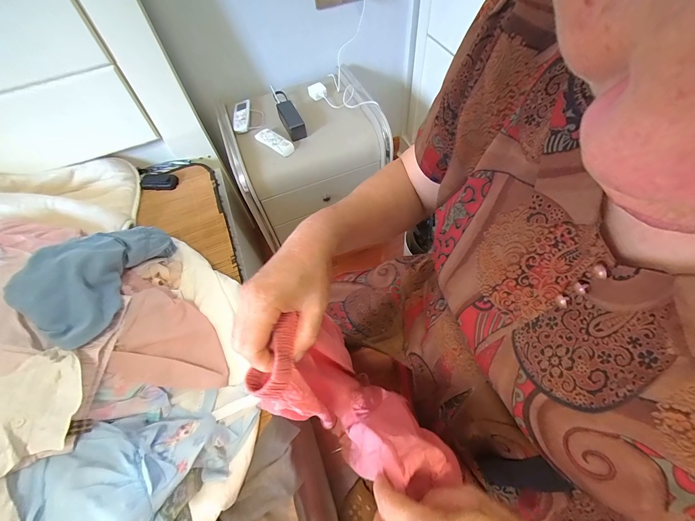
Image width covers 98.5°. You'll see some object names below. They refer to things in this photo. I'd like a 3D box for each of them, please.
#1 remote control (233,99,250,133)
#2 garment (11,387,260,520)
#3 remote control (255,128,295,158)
[{"bbox_3d":[-0.344,-0.476,0.980,0.051,0.023,0.139,-9,58,-1],"label":"remote control"},{"bbox_3d":[-0.317,0.328,0.458,0.254,0.124,0.253,8,59,9],"label":"garment"},{"bbox_3d":[-0.224,-0.365,0.915,0.135,0.020,0.050,35,67,23],"label":"remote control"}]

